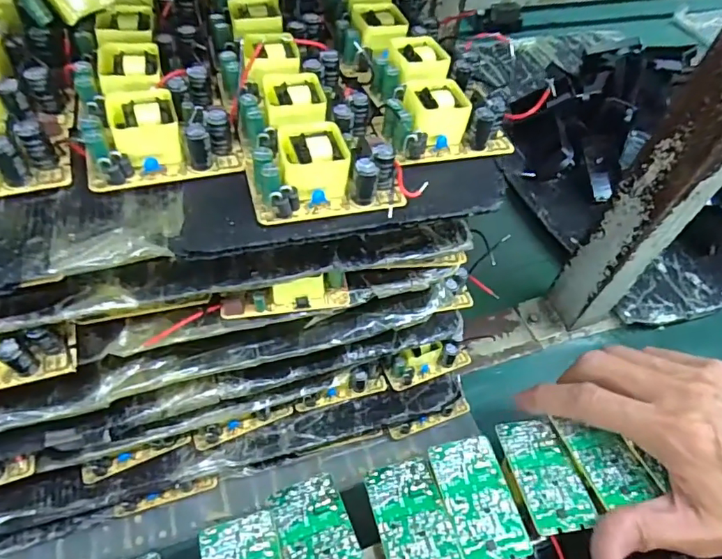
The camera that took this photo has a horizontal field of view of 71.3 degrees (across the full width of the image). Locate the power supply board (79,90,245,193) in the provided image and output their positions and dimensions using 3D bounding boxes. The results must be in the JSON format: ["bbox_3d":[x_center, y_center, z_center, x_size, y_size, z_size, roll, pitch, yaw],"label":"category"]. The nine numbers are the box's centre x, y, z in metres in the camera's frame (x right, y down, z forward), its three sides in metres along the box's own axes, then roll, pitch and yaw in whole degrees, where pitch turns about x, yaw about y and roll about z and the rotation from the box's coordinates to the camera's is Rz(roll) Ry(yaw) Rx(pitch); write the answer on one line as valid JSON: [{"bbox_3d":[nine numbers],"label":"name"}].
[{"bbox_3d":[-0.085,-0.061,0.216,0.059,0.024,0.035,-11,55,-14],"label":"power supply board"}]

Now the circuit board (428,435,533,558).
[{"bbox_3d":[0.063,0.118,0.272,0.036,0.004,0.064,-10,54,-13],"label":"circuit board"}]

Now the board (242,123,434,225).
[{"bbox_3d":[-0.012,-0.047,0.213,0.067,0.022,0.040,-3,53,-8],"label":"board"}]

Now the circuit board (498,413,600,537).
[{"bbox_3d":[0.104,0.108,0.283,0.036,0.012,0.062,-5,53,-9],"label":"circuit board"}]

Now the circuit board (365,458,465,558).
[{"bbox_3d":[0.027,0.126,0.263,0.037,0.011,0.061,-10,54,-13],"label":"circuit board"}]

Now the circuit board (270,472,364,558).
[{"bbox_3d":[-0.022,0.133,0.258,0.036,0.012,0.062,-15,56,-17],"label":"circuit board"}]

